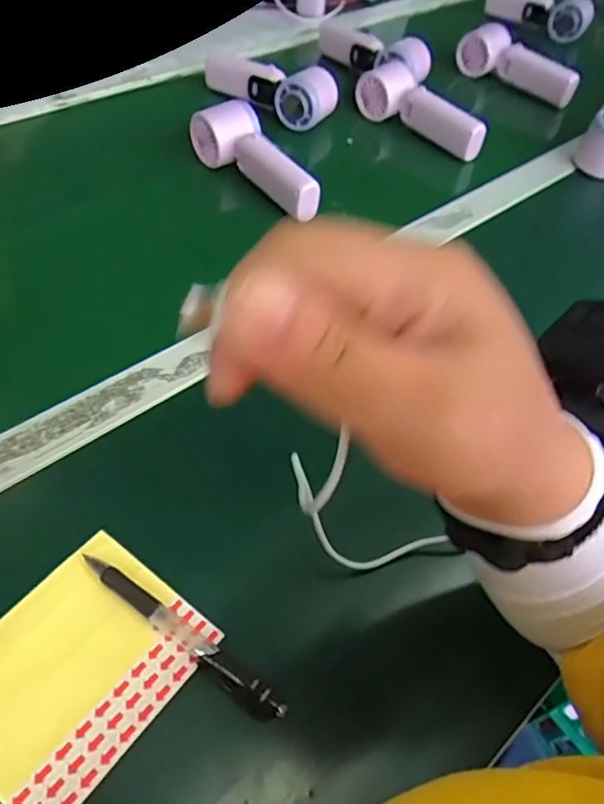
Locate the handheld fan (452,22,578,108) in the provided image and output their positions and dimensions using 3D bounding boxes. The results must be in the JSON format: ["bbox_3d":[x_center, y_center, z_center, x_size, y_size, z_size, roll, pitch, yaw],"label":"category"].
[{"bbox_3d":[0.306,-0.476,0.847,0.178,0.059,0.043,35,56,21],"label":"handheld fan"}]

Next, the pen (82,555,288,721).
[{"bbox_3d":[-0.067,0.125,0.328,0.138,0.008,0.013,33,55,20],"label":"pen"}]

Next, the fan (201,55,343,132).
[{"bbox_3d":[-0.040,-0.388,0.729,0.165,0.048,0.053,30,53,19],"label":"fan"}]

